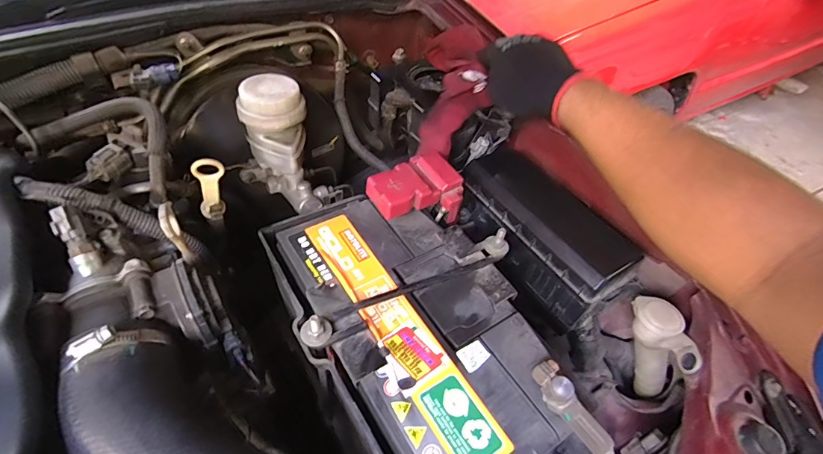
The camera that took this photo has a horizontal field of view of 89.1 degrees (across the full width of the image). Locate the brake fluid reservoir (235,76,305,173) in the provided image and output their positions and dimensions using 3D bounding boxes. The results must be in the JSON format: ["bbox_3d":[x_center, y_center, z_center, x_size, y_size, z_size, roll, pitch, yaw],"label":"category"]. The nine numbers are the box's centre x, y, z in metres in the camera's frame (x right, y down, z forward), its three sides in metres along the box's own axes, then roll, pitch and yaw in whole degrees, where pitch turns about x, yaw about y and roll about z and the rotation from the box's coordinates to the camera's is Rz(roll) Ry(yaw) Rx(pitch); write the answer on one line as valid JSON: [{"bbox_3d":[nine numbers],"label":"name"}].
[{"bbox_3d":[-0.174,-0.128,0.538,0.081,0.097,0.083,-11,49,-17],"label":"brake fluid reservoir"}]

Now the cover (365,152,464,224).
[{"bbox_3d":[0.005,-0.039,0.467,0.094,0.040,0.080,-29,57,-30],"label":"cover"}]

